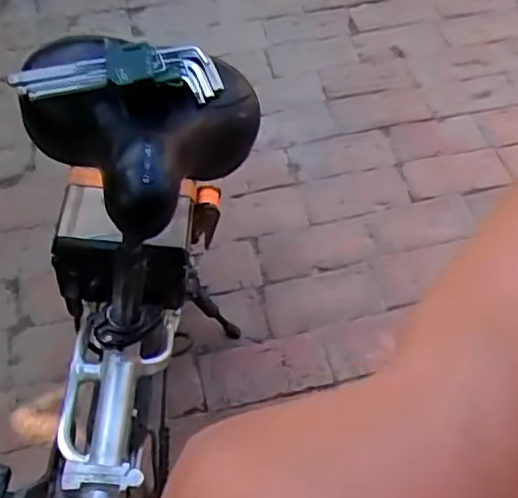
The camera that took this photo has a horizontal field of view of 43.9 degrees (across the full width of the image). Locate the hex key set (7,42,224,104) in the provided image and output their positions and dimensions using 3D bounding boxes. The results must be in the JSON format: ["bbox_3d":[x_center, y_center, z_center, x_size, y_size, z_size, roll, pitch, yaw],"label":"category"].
[{"bbox_3d":[-0.118,-0.147,0.543,0.166,0.033,0.048,-10,57,-8],"label":"hex key set"}]

